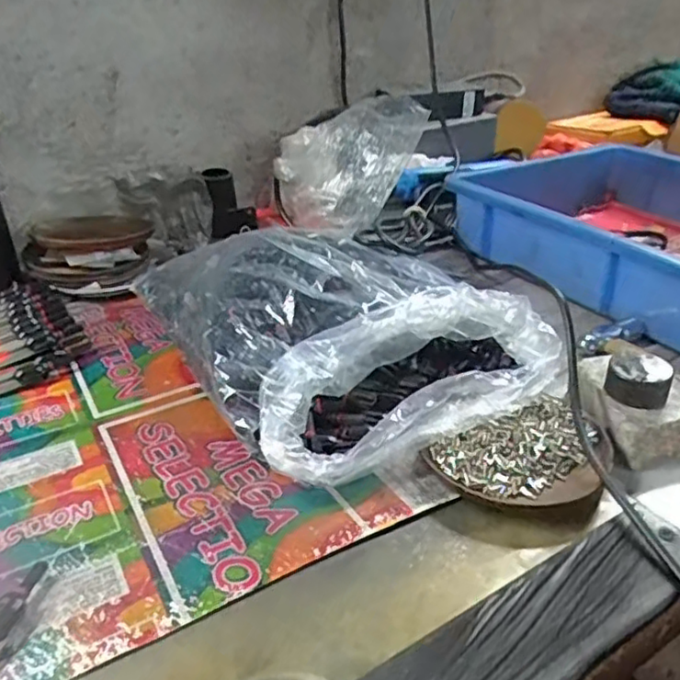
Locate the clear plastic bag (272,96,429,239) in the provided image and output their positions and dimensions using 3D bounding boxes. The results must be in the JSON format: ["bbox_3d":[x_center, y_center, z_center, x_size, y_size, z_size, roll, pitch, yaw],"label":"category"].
[{"bbox_3d":[0.002,-0.191,0.699,0.158,0.124,0.081,18,34,30],"label":"clear plastic bag"}]

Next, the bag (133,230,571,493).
[{"bbox_3d":[-0.005,-0.016,0.496,0.222,0.073,0.282,-15,33,-24],"label":"bag"}]

